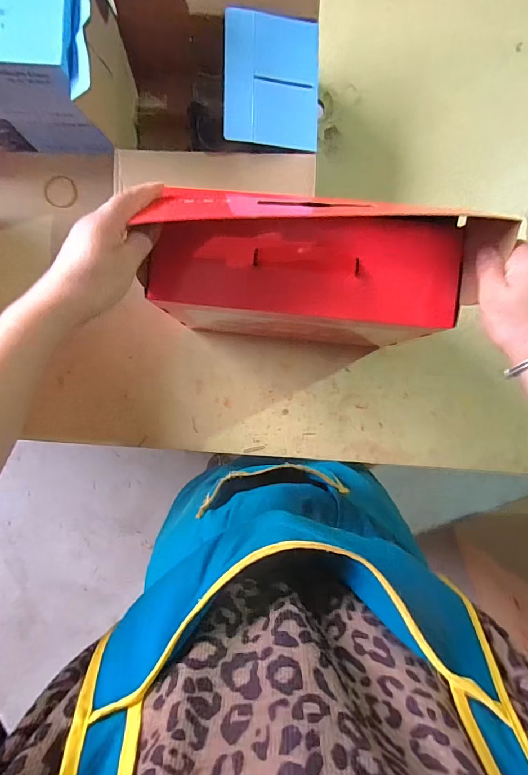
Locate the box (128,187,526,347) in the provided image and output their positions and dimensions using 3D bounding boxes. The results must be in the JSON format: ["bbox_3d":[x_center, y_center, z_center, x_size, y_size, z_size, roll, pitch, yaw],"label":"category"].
[{"bbox_3d":[0.066,-0.123,0.429,0.367,0.112,0.132,1,88,-3],"label":"box"}]

